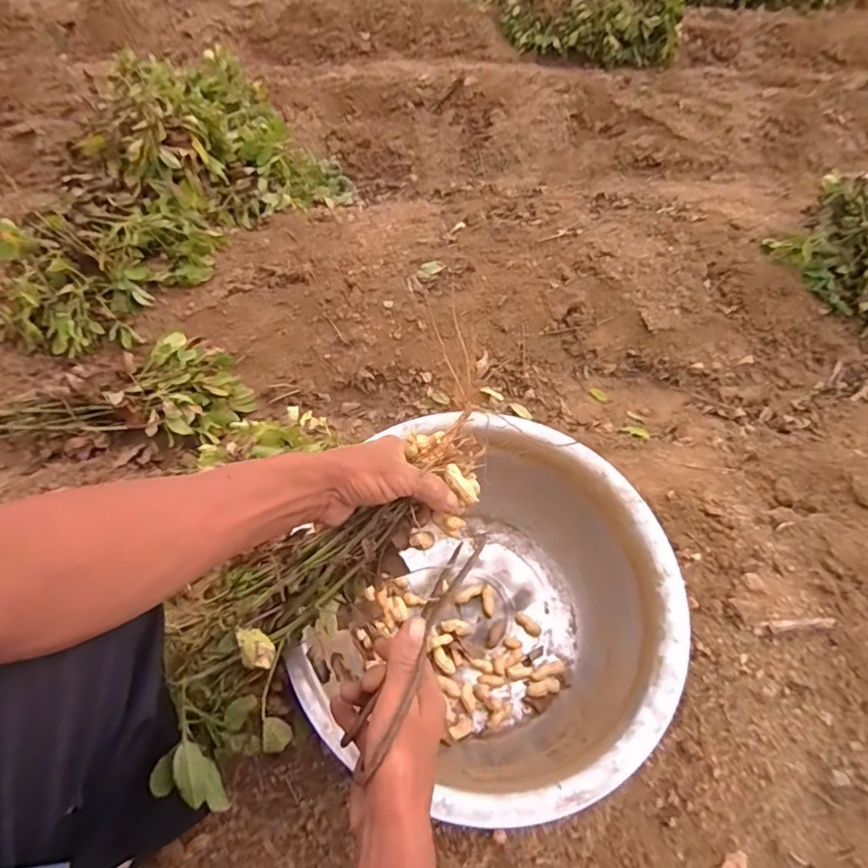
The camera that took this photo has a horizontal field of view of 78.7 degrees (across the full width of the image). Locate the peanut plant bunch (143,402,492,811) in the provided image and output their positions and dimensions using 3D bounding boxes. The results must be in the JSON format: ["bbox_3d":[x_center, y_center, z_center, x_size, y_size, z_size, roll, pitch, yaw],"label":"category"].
[{"bbox_3d":[-0.107,0.146,0.474,0.380,0.138,0.123,-47,68,5],"label":"peanut plant bunch"}]

